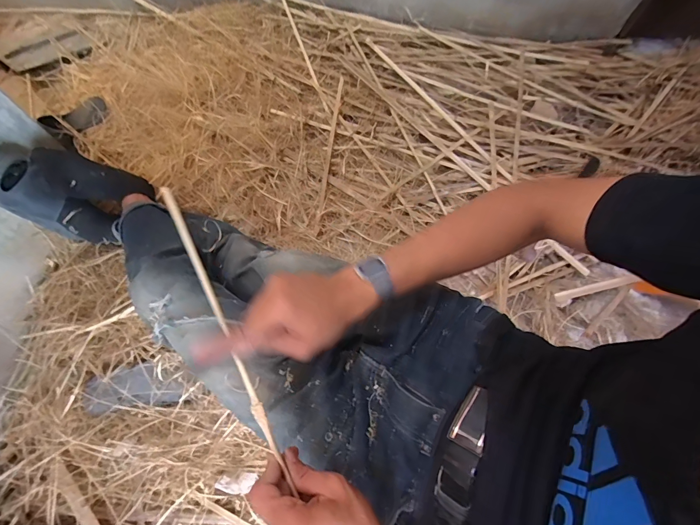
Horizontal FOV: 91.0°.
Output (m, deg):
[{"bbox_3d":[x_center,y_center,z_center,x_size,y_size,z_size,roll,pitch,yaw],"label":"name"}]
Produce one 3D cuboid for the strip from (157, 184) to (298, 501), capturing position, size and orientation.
[{"bbox_3d":[-0.127,0.067,0.347,0.013,0.009,0.328,-25,82,-9],"label":"strip"}]

